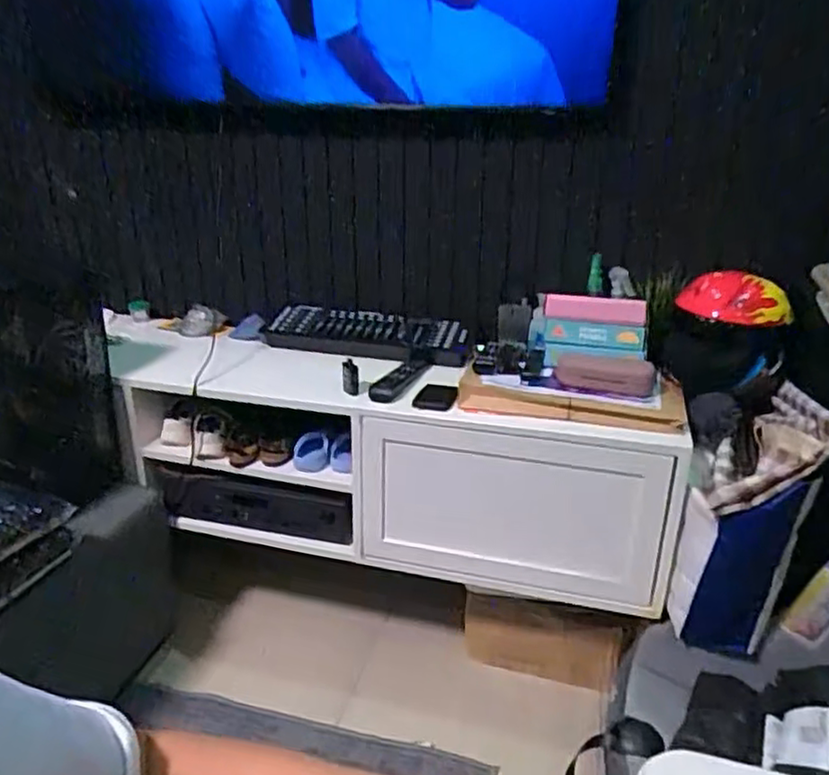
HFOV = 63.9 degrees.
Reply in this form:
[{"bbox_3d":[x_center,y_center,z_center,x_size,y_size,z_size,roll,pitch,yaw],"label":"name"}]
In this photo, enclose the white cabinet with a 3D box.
[{"bbox_3d":[-0.103,0.131,1.376,1.181,0.342,0.281,7,24,15],"label":"white cabinet"}]

